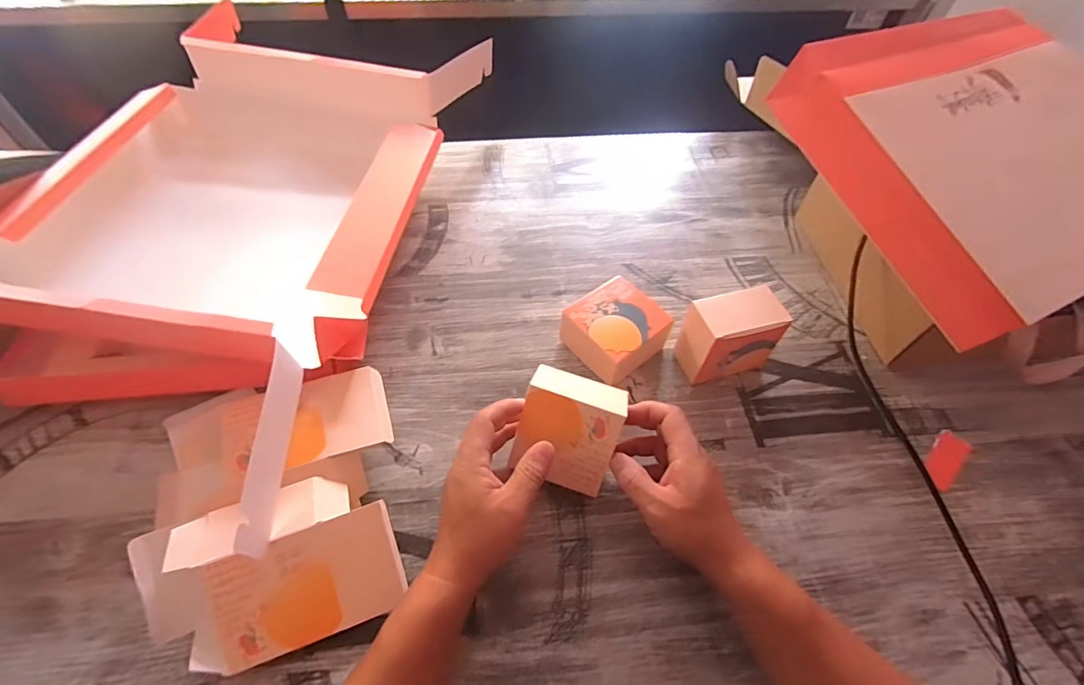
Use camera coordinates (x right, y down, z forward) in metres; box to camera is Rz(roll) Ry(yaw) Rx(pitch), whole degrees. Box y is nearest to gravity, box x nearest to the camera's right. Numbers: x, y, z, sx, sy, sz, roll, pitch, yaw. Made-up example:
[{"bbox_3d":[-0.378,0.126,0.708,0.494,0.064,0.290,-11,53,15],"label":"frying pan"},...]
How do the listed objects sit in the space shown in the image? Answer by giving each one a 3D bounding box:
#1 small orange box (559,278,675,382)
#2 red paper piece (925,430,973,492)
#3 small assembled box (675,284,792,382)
[{"bbox_3d":[0.080,-0.011,0.537,0.091,0.058,0.092,-36,63,-23],"label":"small orange box"},{"bbox_3d":[0.406,0.116,0.488,0.065,0.004,0.029,-37,63,-23],"label":"red paper piece"},{"bbox_3d":[0.197,-0.005,0.516,0.090,0.092,0.056,-12,56,-9],"label":"small assembled box"}]

